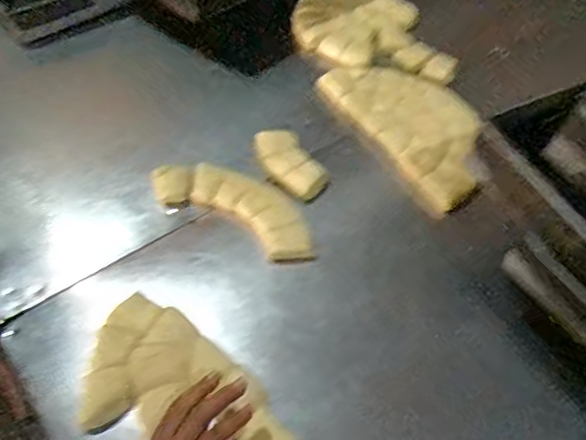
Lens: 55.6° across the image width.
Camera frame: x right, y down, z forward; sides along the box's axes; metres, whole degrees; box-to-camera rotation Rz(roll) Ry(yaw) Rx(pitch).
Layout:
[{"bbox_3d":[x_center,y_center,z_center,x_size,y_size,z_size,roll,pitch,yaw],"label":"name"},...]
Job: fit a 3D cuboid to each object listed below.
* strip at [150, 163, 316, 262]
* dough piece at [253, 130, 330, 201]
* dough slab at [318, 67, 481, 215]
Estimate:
[{"bbox_3d":[-0.077,-0.022,0.766,0.250,0.018,0.096,25,58,18],"label":"strip"},{"bbox_3d":[-0.004,-0.085,0.816,0.078,0.020,0.134,-27,58,-18],"label":"dough piece"},{"bbox_3d":[0.196,-0.156,0.869,0.173,0.026,0.314,-26,57,-17],"label":"dough slab"}]

